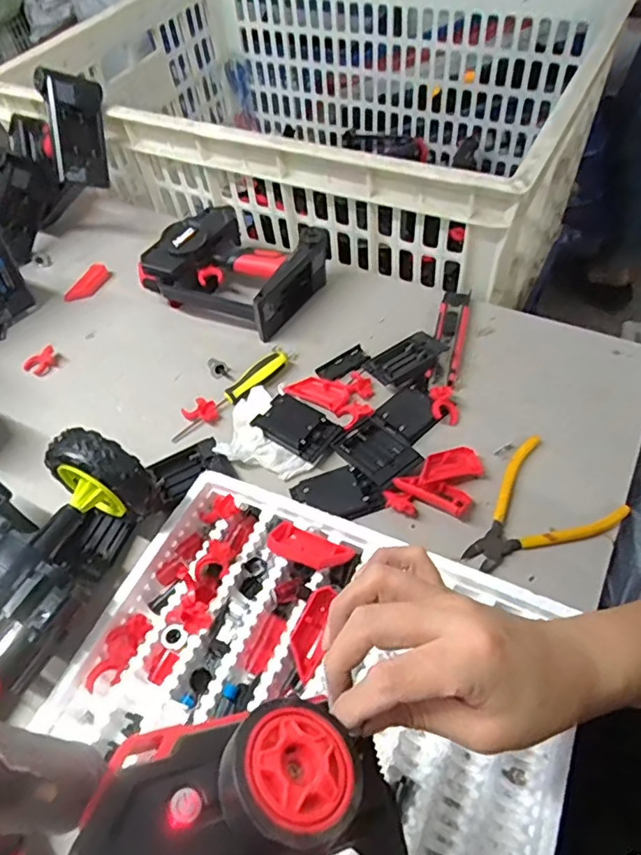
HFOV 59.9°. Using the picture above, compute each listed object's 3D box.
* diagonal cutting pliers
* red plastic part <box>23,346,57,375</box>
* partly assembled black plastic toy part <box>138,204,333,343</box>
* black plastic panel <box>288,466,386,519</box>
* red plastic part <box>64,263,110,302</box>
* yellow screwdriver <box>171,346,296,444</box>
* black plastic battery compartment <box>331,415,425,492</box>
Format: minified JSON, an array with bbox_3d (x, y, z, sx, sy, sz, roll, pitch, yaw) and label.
[{"bbox_3d":[0.186,0.076,0.502,0.136,0.015,0.104,-29,55,-16],"label":"diagonal cutting pliers"},{"bbox_3d":[-0.334,-0.078,0.664,0.038,0.015,0.027,-28,54,-16],"label":"red plastic part"},{"bbox_3d":[-0.101,-0.188,0.682,0.190,0.083,0.148,23,58,22],"label":"partly assembled black plastic toy part"},{"bbox_3d":[0.016,0.064,0.524,0.075,0.010,0.053,-20,53,-9],"label":"black plastic panel"},{"bbox_3d":[-0.310,-0.193,0.745,0.038,0.009,0.069,17,56,18],"label":"red plastic part"},{"bbox_3d":[-0.090,-0.040,0.607,0.024,0.017,0.167,36,63,28],"label":"yellow screwdriver"},{"bbox_3d":[0.055,0.021,0.545,0.058,0.015,0.079,-36,57,-21],"label":"black plastic battery compartment"}]

